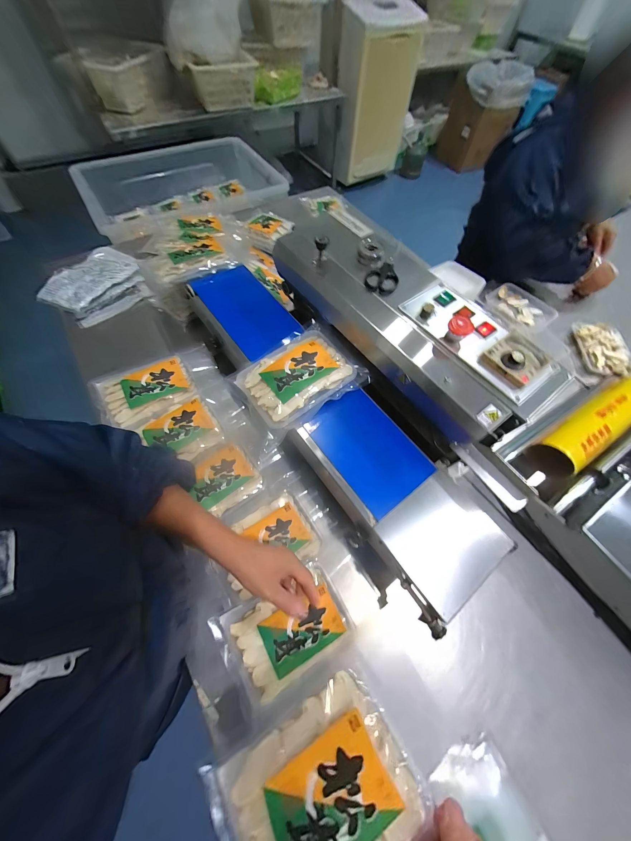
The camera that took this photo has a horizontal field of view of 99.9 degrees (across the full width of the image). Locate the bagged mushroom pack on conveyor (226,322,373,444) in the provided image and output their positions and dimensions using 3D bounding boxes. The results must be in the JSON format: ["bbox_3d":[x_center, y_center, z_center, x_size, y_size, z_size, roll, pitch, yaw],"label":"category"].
[{"bbox_3d":[-0.027,-0.083,0.473,0.223,0.038,0.167,-34,70,-18],"label":"bagged mushroom pack on conveyor"}]

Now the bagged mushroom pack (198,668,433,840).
[{"bbox_3d":[0.002,0.384,0.258,0.193,0.032,0.146,-30,55,-4],"label":"bagged mushroom pack"}]

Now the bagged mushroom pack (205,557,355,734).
[{"bbox_3d":[-0.042,0.340,0.419,0.193,0.037,0.144,-23,68,-14],"label":"bagged mushroom pack"}]

